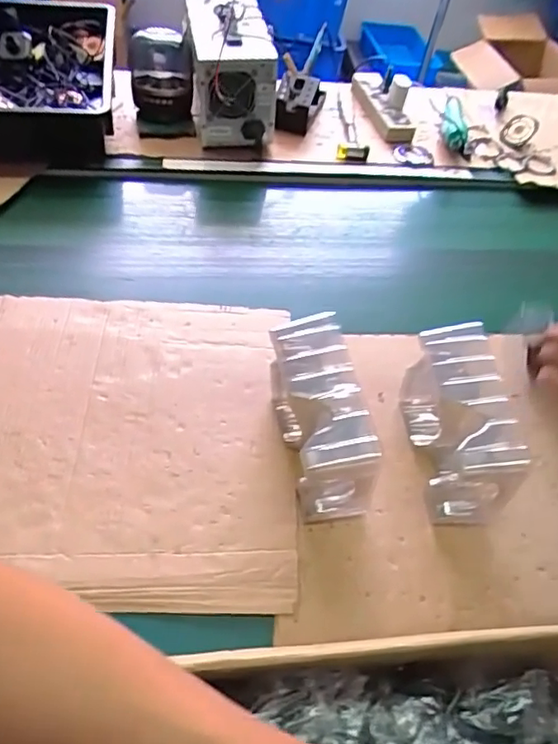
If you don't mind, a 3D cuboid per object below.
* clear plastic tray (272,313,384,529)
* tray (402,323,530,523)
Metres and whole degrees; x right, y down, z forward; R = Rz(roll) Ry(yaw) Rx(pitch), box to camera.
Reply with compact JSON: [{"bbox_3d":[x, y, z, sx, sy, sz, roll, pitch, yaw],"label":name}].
[{"bbox_3d":[0.041,0.053,0.628,0.074,0.142,0.179,-7,55,-11],"label":"clear plastic tray"},{"bbox_3d":[0.188,0.057,0.636,0.081,0.141,0.173,-1,54,-8],"label":"tray"}]

